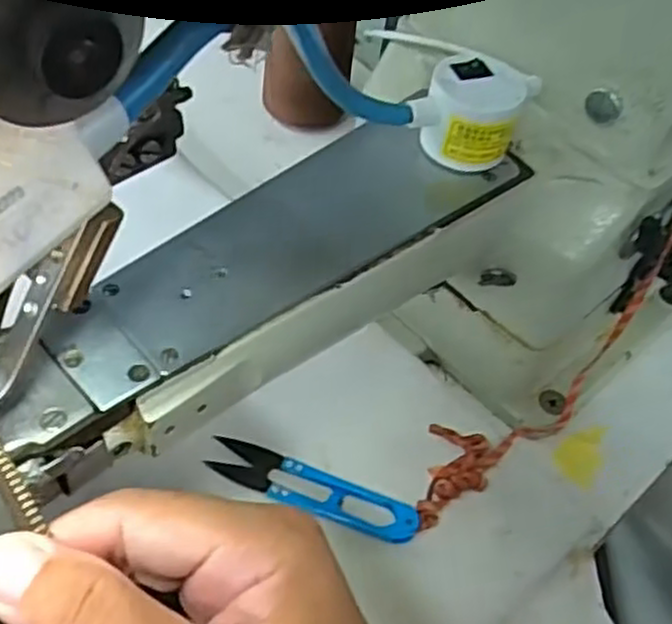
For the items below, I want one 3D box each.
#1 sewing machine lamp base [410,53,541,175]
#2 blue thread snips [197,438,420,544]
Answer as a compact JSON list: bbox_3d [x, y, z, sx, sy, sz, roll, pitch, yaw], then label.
[{"bbox_3d":[0.055,-0.079,0.307,0.037,0.034,0.043,26,54,14],"label":"sewing machine lamp base"},{"bbox_3d":[-0.011,0.082,0.359,0.100,0.009,0.022,21,53,11],"label":"blue thread snips"}]

